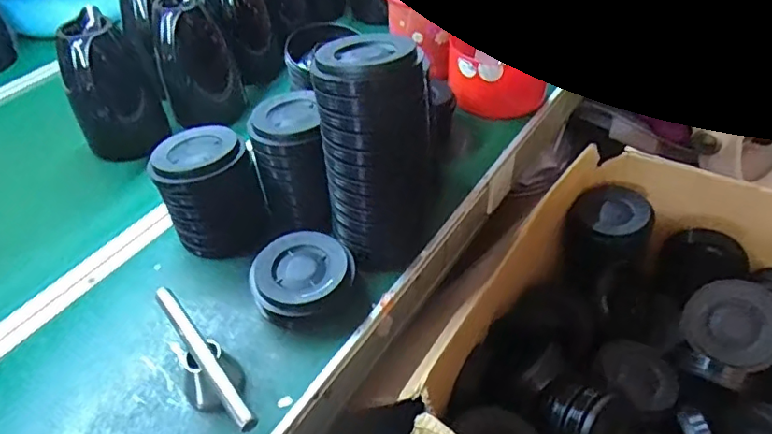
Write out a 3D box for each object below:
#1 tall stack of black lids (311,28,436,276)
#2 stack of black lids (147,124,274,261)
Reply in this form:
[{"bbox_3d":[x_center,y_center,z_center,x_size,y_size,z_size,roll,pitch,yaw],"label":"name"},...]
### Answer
[{"bbox_3d":[-0.006,-0.069,0.676,0.132,0.253,0.118,-13,44,-9],"label":"tall stack of black lids"},{"bbox_3d":[-0.232,-0.026,0.757,0.118,0.146,0.111,-31,50,-26],"label":"stack of black lids"}]

